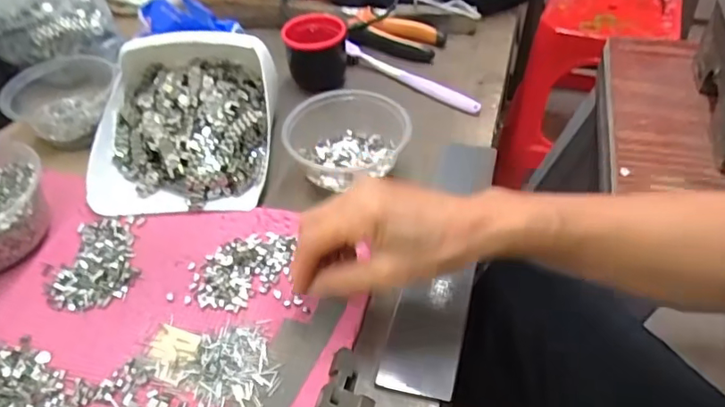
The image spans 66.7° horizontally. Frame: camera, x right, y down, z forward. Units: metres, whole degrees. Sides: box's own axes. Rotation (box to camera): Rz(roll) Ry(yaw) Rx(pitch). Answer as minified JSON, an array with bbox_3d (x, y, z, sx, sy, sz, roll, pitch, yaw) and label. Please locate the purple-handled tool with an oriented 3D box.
[{"bbox_3d":[0.050,-0.137,0.591,0.171,0.014,0.021,27,52,28],"label":"purple-handled tool"}]

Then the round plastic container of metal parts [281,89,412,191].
[{"bbox_3d":[-0.013,-0.054,0.485,0.107,0.048,0.091,0,46,3],"label":"round plastic container of metal parts"}]

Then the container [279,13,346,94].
[{"bbox_3d":[-0.049,-0.159,0.597,0.066,0.071,0.056,-10,46,-6],"label":"container"}]

